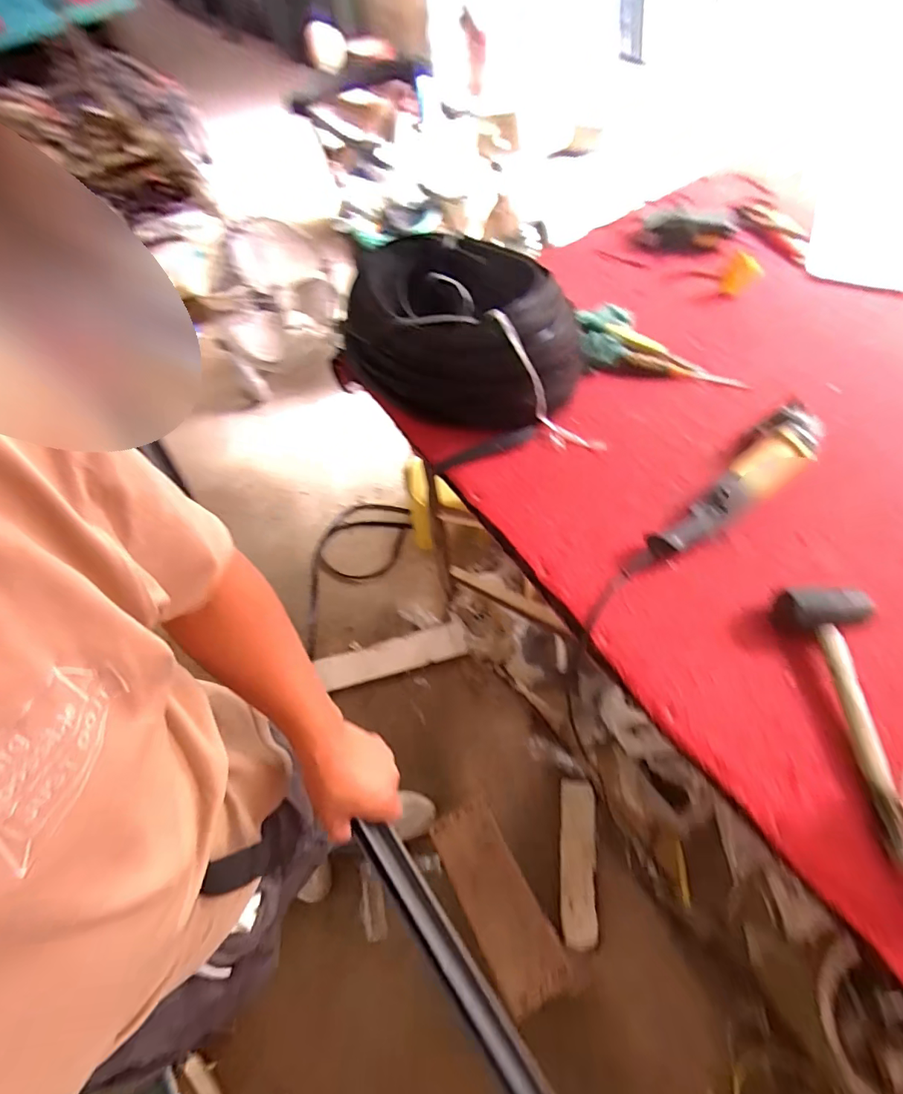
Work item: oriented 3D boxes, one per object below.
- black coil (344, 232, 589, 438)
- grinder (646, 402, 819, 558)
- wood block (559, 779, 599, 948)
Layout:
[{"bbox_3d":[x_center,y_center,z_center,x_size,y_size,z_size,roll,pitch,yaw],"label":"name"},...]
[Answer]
[{"bbox_3d":[0.031,-0.396,0.861,0.391,0.182,0.310,11,62,9],"label":"black coil"},{"bbox_3d":[0.435,-0.094,0.711,0.355,0.066,0.091,-40,66,-17],"label":"grinder"},{"bbox_3d":[0.310,0.762,1.162,0.083,0.031,0.342,3,61,5],"label":"wood block"}]

